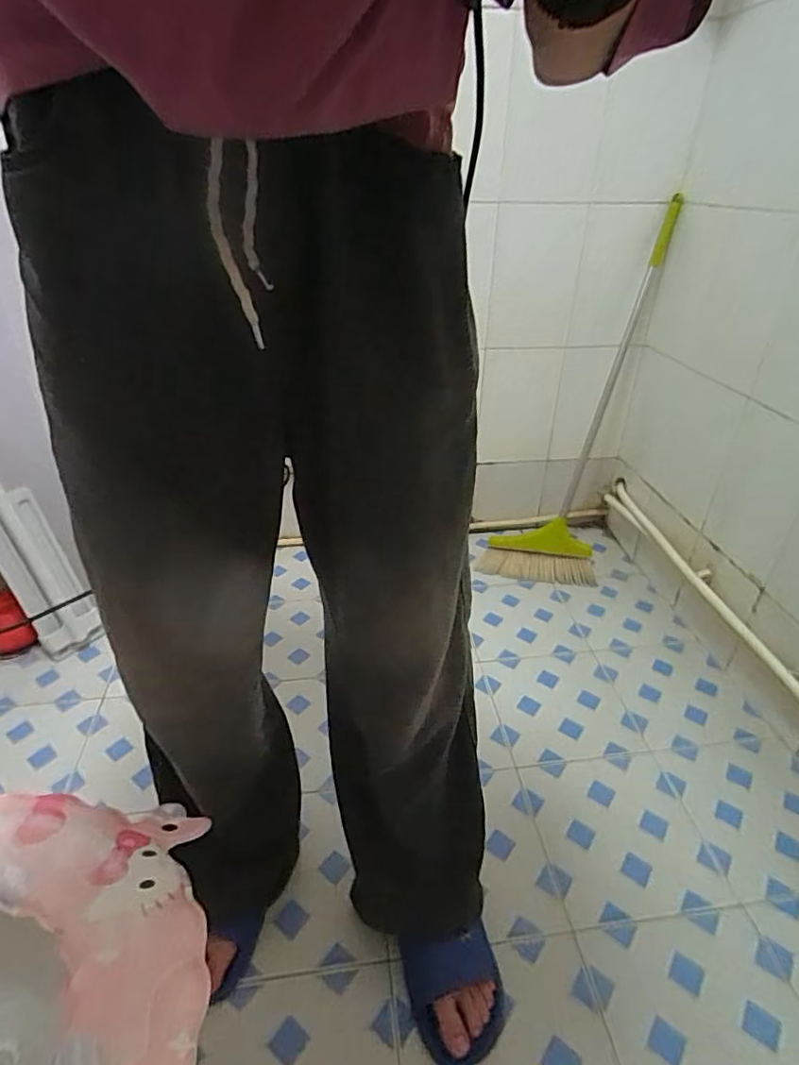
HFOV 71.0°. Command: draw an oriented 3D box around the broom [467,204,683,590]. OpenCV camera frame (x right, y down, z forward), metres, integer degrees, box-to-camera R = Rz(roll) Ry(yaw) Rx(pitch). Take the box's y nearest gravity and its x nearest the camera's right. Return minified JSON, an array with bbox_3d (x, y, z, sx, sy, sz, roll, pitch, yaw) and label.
[{"bbox_3d":[0.447,-0.241,1.327,0.240,0.802,0.159,24,16,29],"label":"broom"}]

